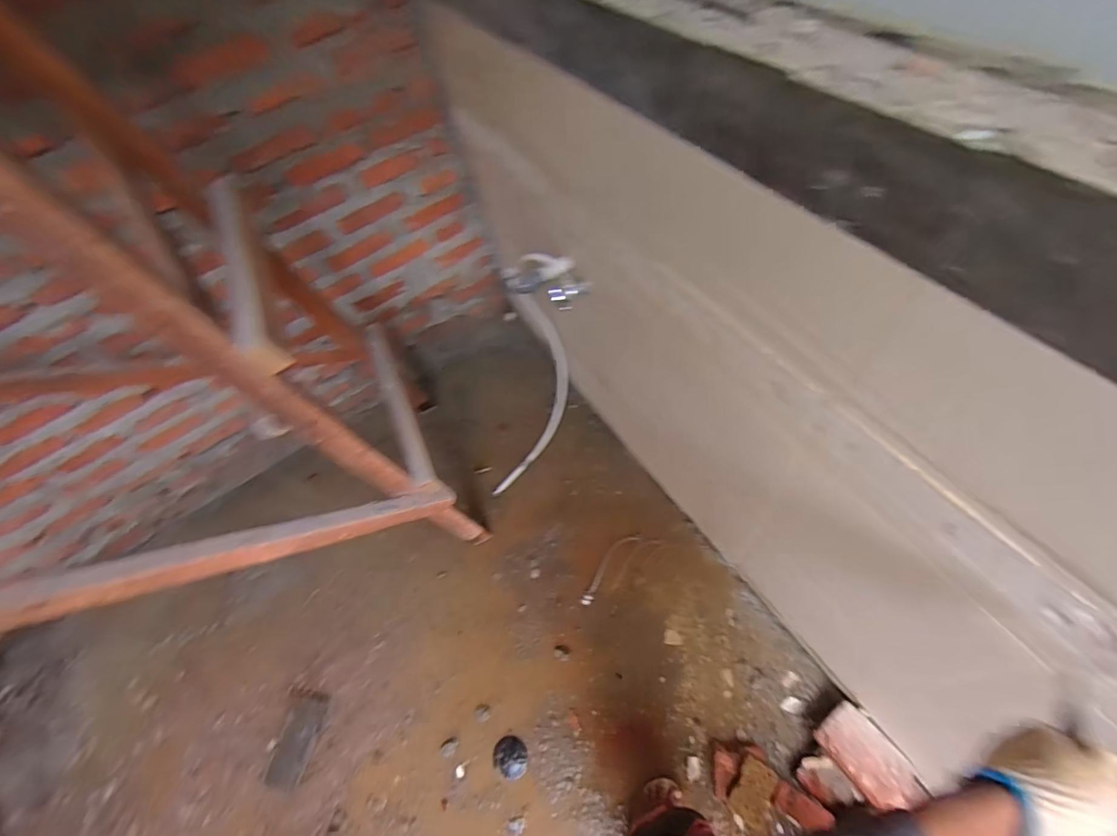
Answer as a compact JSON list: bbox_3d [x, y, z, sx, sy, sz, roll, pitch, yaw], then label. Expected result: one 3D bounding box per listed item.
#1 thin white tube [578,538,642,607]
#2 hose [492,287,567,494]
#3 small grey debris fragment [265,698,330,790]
[{"bbox_3d":[0.137,0.419,1.340,0.050,0.010,0.241,33,70,26],"label":"thin white tube"},{"bbox_3d":[-0.076,-0.071,1.486,0.170,0.612,0.183,7,17,8],"label":"hose"},{"bbox_3d":[-0.660,0.817,1.204,0.096,0.013,0.187,2,60,12],"label":"small grey debris fragment"}]

